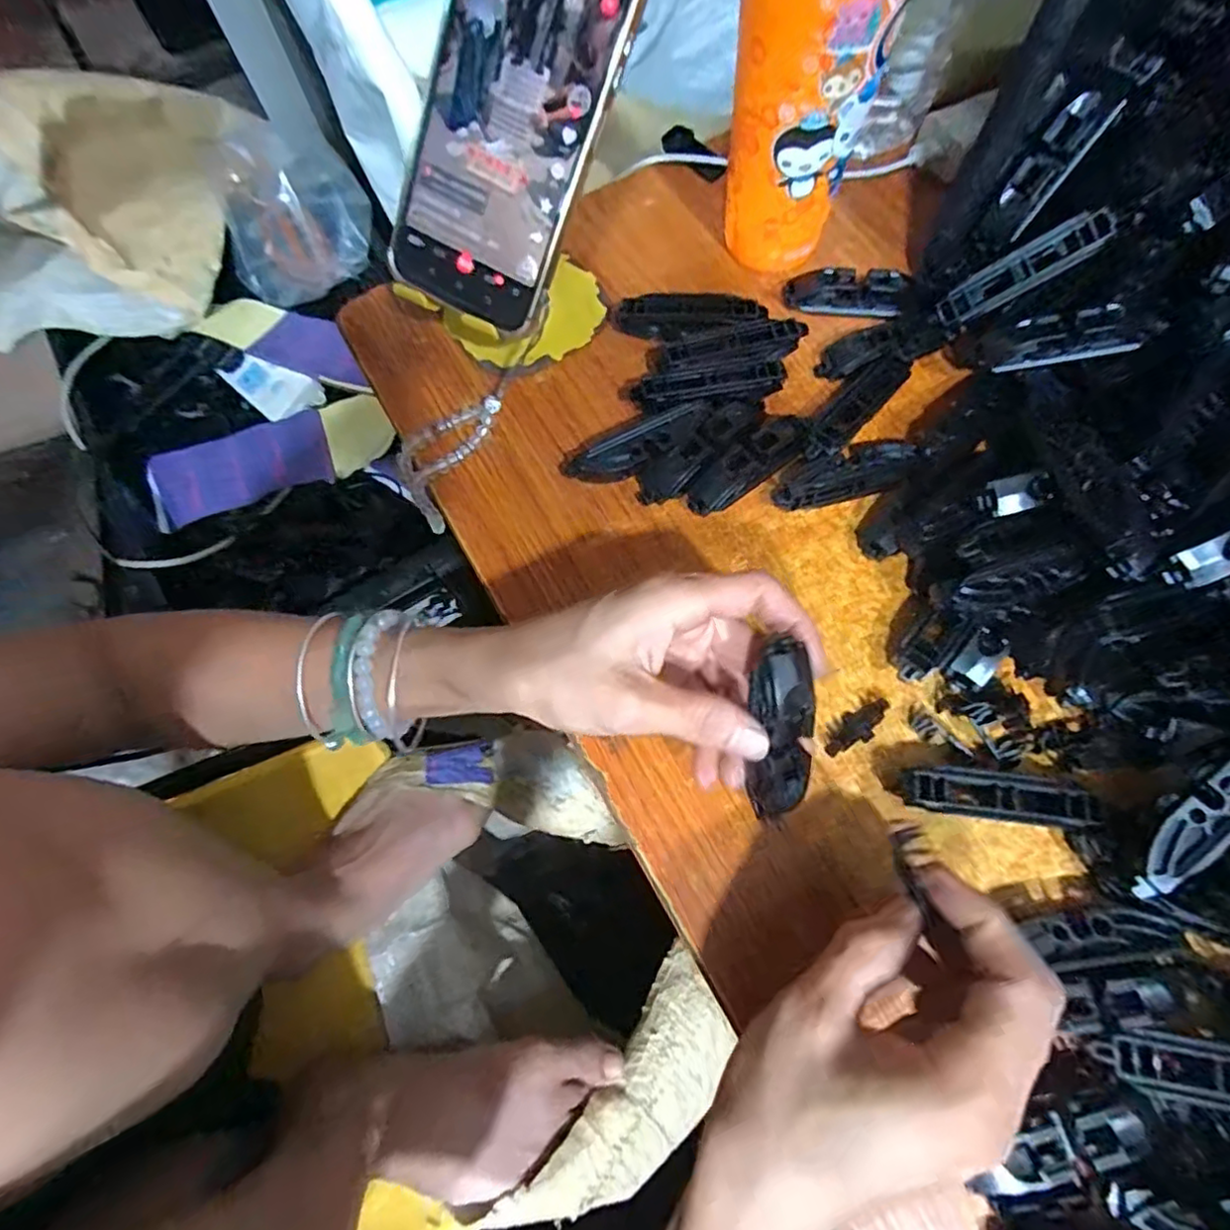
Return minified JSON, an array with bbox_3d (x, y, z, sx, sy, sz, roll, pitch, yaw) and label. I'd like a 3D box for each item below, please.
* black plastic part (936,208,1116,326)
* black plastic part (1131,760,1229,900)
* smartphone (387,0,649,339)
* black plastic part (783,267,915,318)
[{"bbox_3d":[0.203,-0.171,0.307,0.074,0.010,0.018,-22,66,35],"label":"black plastic part"},{"bbox_3d":[0.220,0.074,0.226,0.077,0.006,0.018,-46,74,4],"label":"black plastic part"},{"bbox_3d":[-0.046,-0.223,0.269,0.084,0.009,0.171,30,115,6],"label":"smartphone"},{"bbox_3d":[0.134,-0.185,0.352,0.069,0.013,0.022,3,71,4],"label":"black plastic part"}]

